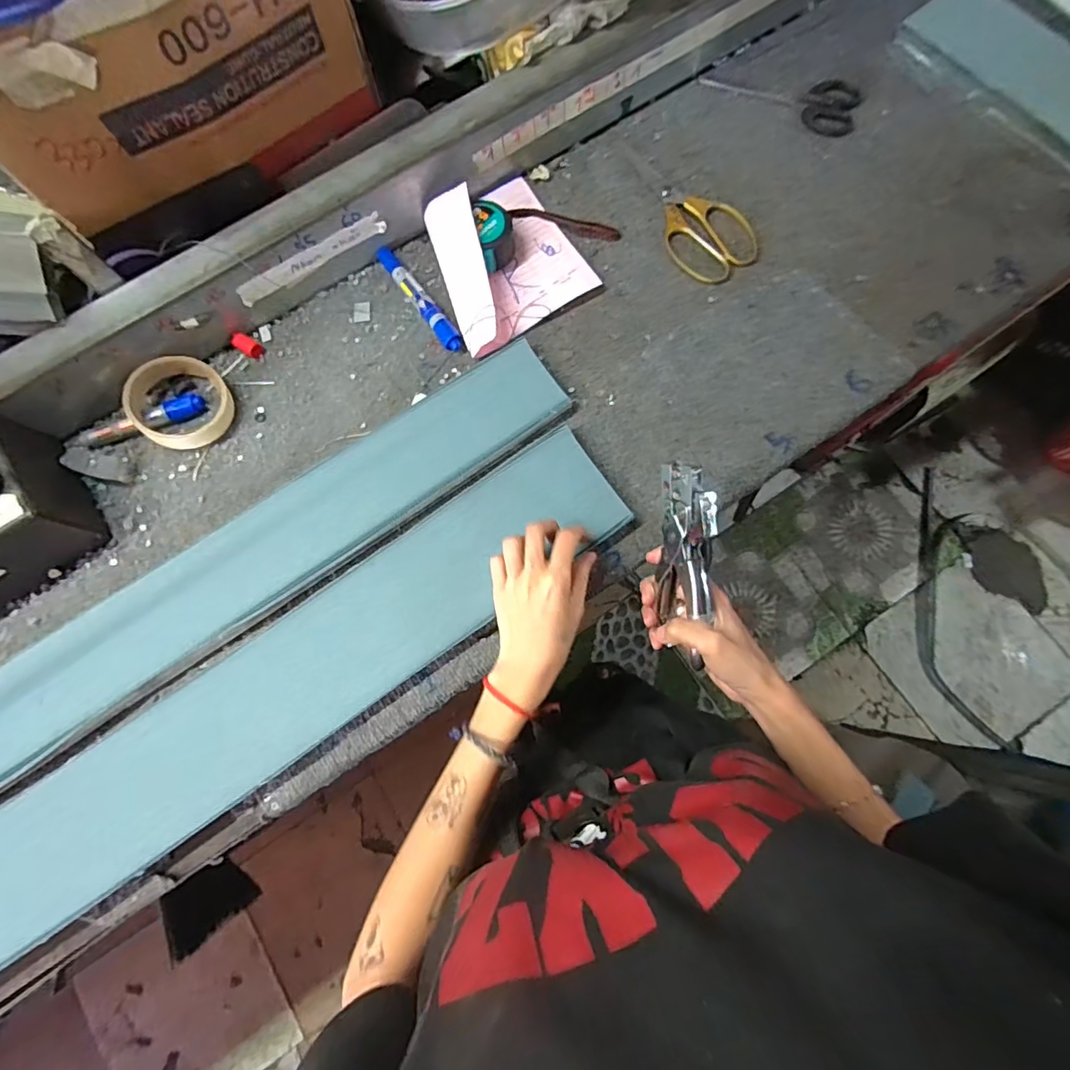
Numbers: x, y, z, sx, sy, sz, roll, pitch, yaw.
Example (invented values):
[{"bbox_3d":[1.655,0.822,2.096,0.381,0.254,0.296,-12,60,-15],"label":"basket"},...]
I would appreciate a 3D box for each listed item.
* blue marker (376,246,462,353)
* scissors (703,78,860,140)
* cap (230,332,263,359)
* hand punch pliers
[{"bbox_3d":[-0.119,-0.242,0.537,0.019,0.019,0.140,-36,81,-6],"label":"blue marker"},{"bbox_3d":[0.275,-0.497,0.587,0.171,0.012,0.068,25,80,5],"label":"scissors"},{"bbox_3d":[-0.290,-0.191,0.531,0.029,0.013,0.017,25,80,5],"label":"cap"},{"bbox_3d":[0.121,0.023,0.421,0.029,0.058,0.158,-6,107,-1],"label":"hand punch pliers"}]

